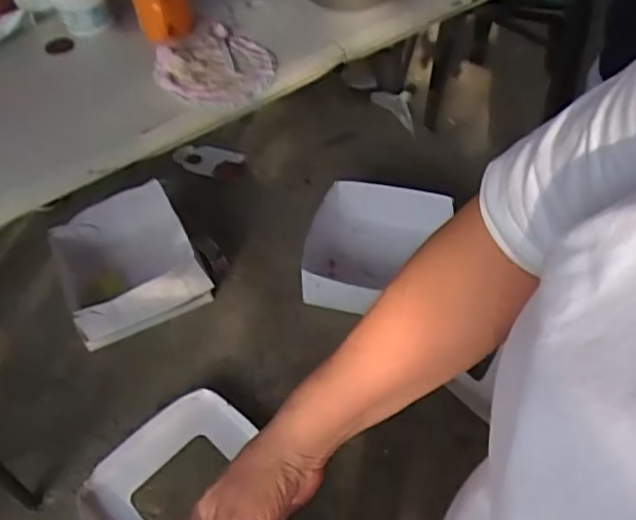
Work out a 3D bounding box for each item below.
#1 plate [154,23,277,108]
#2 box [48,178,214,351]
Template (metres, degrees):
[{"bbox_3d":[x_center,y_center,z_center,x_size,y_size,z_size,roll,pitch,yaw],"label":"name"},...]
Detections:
[{"bbox_3d":[-0.145,-0.270,0.871,0.151,0.027,0.163,-2,48,2],"label":"plate"},{"bbox_3d":[-0.456,0.000,1.528,0.338,0.177,0.323,-28,50,-14],"label":"box"}]

